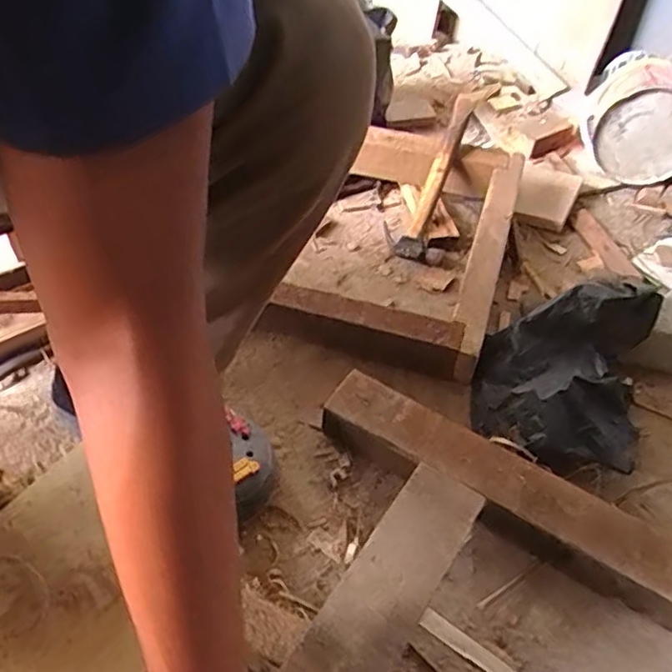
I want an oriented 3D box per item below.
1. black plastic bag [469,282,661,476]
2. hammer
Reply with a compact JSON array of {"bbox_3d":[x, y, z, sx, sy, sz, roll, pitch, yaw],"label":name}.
[{"bbox_3d":[0.252,0.033,0.675,0.175,0.090,0.222,15,48,7],"label":"black plastic bag"},{"bbox_3d":[0.148,-0.225,0.867,0.086,0.044,0.256,21,87,13],"label":"hammer"}]

